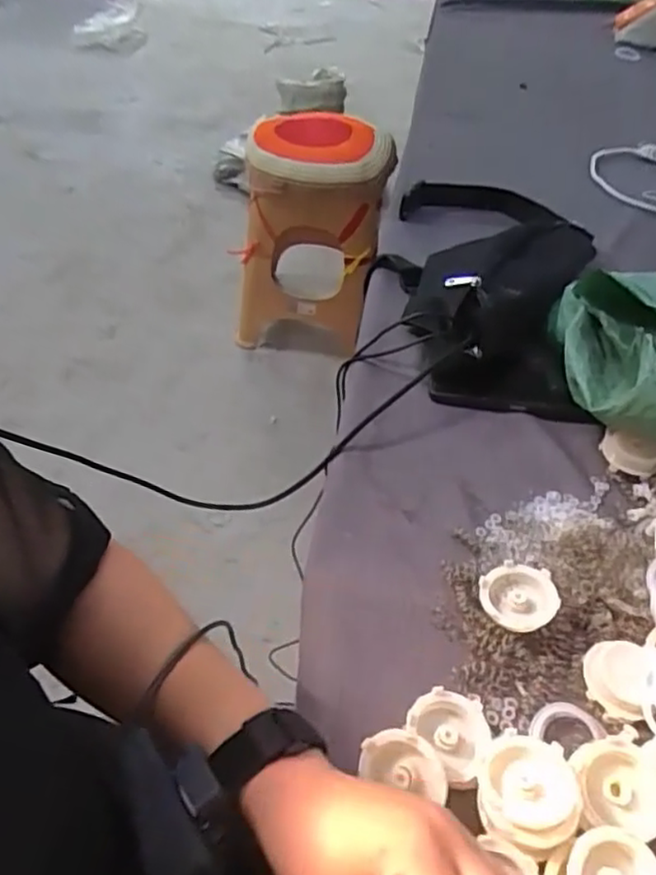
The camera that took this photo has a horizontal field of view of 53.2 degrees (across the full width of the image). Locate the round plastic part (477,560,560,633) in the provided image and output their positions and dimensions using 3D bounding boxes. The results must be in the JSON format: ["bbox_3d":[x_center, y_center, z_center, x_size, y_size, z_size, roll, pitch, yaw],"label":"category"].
[{"bbox_3d":[0.142,0.120,0.489,0.054,0.019,0.054,-7,53,6],"label":"round plastic part"}]

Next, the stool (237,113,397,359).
[{"bbox_3d":[-0.042,-0.462,1.603,0.343,0.514,0.288,10,48,3],"label":"stool"}]

